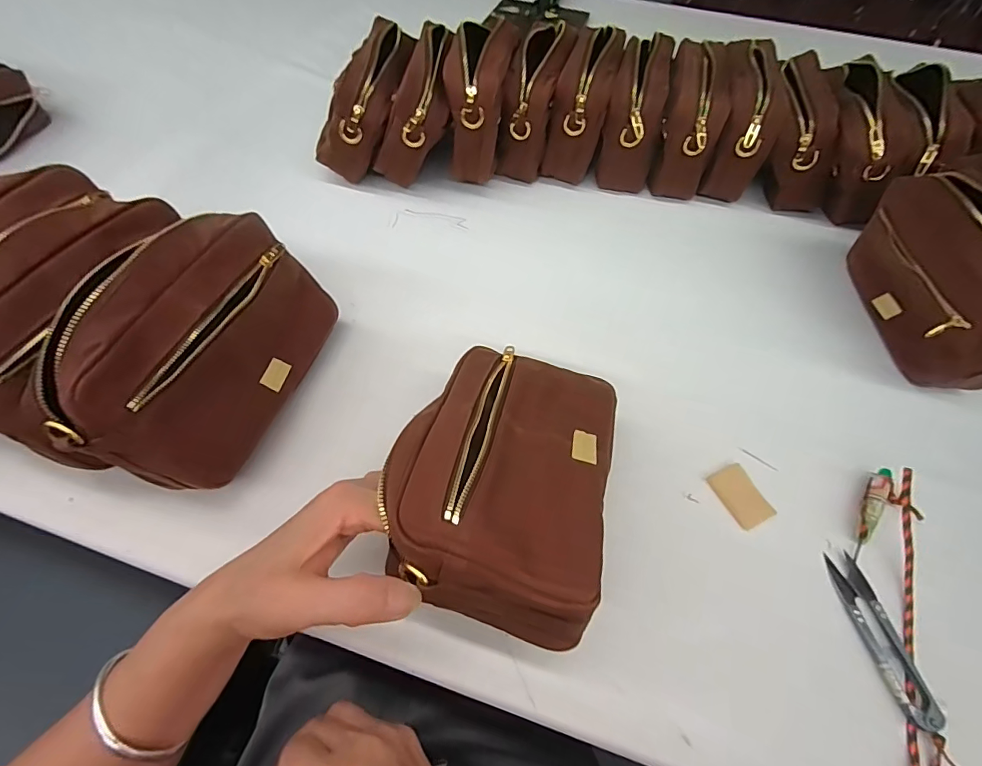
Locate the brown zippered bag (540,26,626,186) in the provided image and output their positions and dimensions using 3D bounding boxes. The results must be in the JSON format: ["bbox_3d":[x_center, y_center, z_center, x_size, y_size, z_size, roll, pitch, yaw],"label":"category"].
[{"bbox_3d":[0.108,-0.327,0.533,0.063,0.131,0.120,13,58,5],"label":"brown zippered bag"}]

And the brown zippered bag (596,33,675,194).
[{"bbox_3d":[0.181,-0.339,0.546,0.065,0.122,0.168,15,58,6],"label":"brown zippered bag"}]

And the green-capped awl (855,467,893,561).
[{"bbox_3d":[0.292,0.098,0.337,0.013,0.011,0.080,34,62,17],"label":"green-capped awl"}]

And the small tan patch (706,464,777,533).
[{"bbox_3d":[0.196,0.088,0.345,0.030,0.005,0.045,-22,61,-16],"label":"small tan patch"}]

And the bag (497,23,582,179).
[{"bbox_3d":[0.056,-0.344,0.541,0.056,0.130,0.155,17,58,7],"label":"bag"}]

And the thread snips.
[{"bbox_3d":[0.260,0.165,0.291,0.025,0.011,0.099,-4,58,-6],"label":"thread snips"}]

